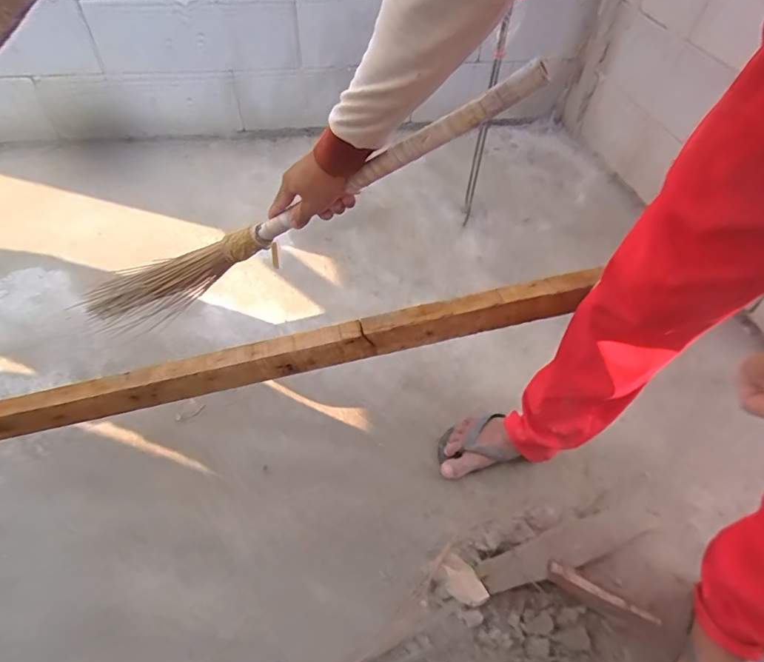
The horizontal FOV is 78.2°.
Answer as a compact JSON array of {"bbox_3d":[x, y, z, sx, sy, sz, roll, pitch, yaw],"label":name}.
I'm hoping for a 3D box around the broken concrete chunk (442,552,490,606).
[{"bbox_3d":[0.127,0.399,0.751,0.051,0.011,0.082,-38,62,3],"label":"broken concrete chunk"}]

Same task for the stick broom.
[{"bbox_3d":[-0.185,-0.137,0.675,0.859,0.100,0.051,-17,40,33],"label":"stick broom"}]

